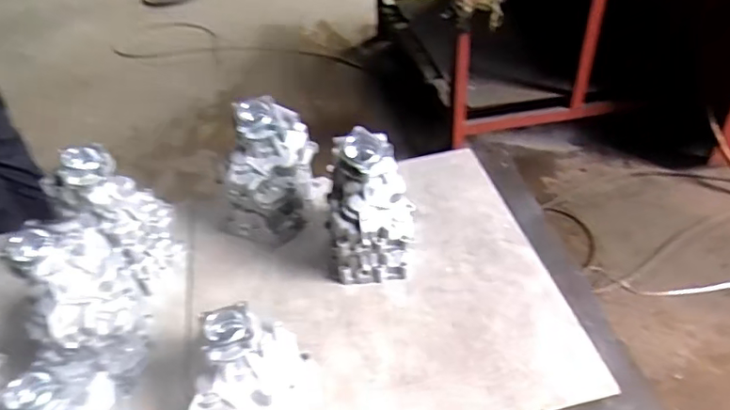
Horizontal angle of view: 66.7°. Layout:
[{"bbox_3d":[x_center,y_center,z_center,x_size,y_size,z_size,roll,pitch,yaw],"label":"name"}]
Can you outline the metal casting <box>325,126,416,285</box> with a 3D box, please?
[{"bbox_3d":[0.005,0.005,1.180,0.185,0.320,0.151,-10,41,-3],"label":"metal casting"}]

